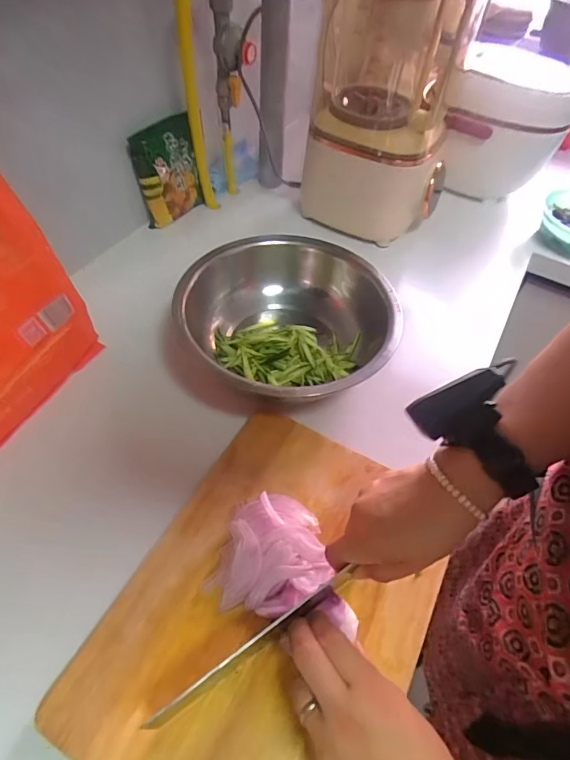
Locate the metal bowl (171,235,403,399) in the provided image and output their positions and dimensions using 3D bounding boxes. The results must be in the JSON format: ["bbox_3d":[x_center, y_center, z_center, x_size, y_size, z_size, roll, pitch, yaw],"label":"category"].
[{"bbox_3d":[0.010,-0.075,0.594,0.244,0.099,0.270,-28,61,-22],"label":"metal bowl"}]

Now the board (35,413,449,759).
[{"bbox_3d":[-0.007,0.199,0.401,0.252,0.016,0.342,26,56,14],"label":"board"}]

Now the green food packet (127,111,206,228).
[{"bbox_3d":[-0.195,-0.338,0.742,0.025,0.173,0.117,35,59,20],"label":"green food packet"}]

